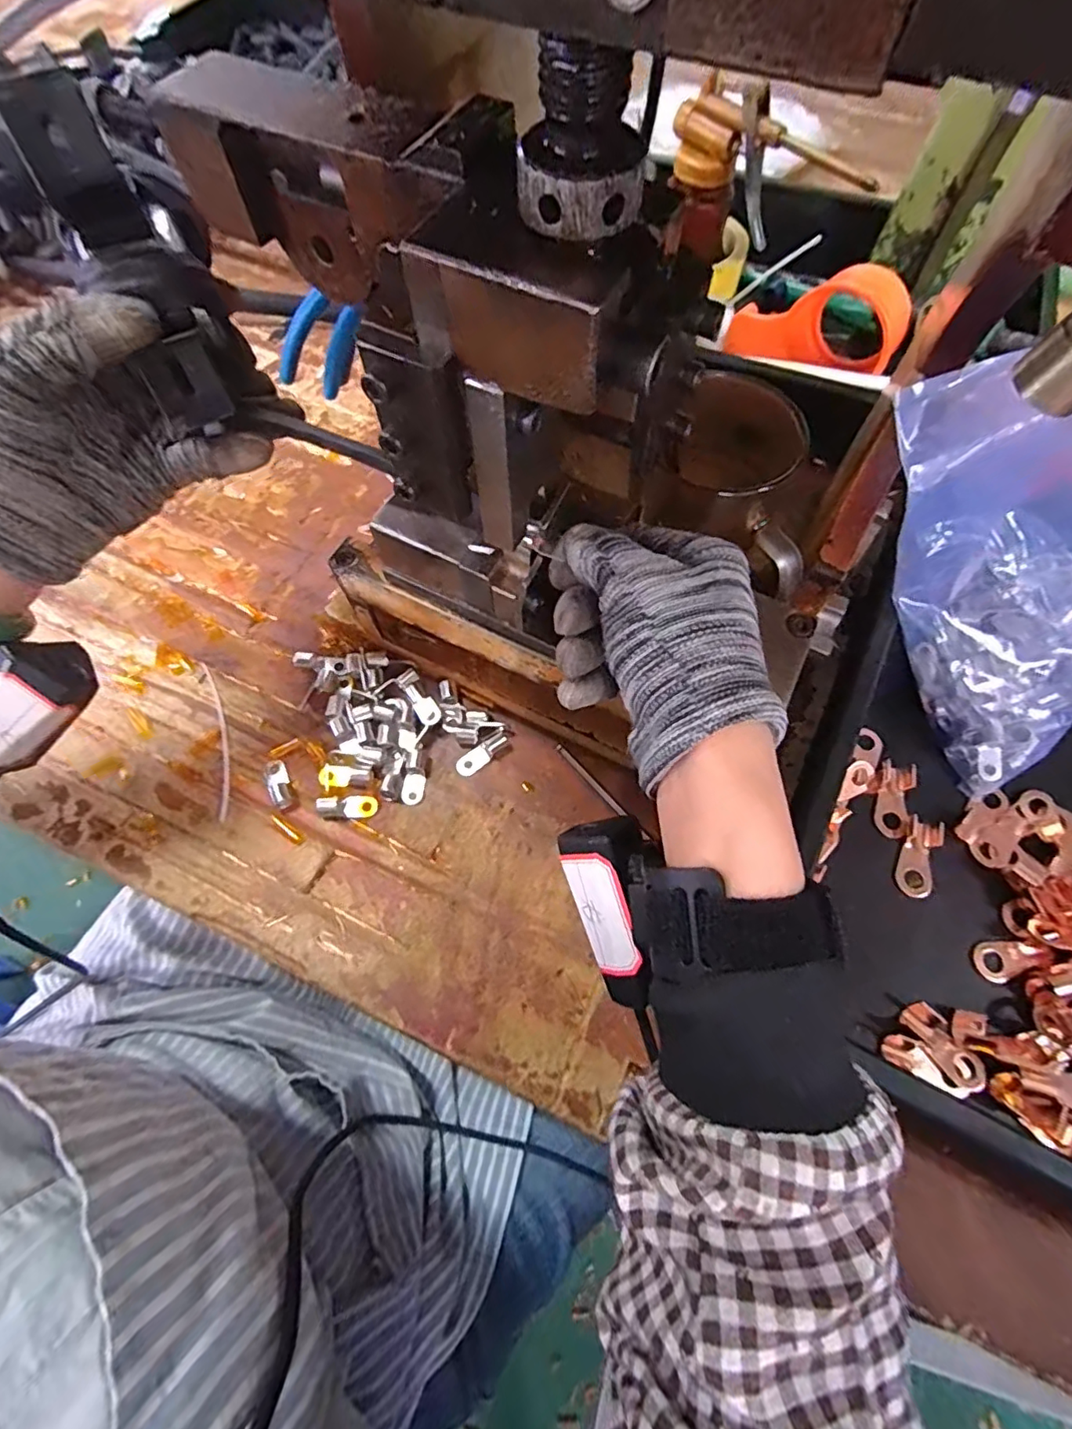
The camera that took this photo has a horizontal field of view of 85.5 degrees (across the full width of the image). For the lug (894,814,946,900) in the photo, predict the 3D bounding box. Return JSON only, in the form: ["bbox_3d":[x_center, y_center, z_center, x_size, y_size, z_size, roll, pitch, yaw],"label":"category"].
[{"bbox_3d":[0.207,0.077,0.313,0.018,0.006,0.044,23,69,10],"label":"lug"}]

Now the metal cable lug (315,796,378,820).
[{"bbox_3d":[-0.108,0.053,0.330,0.033,0.010,0.011,-6,67,-2],"label":"metal cable lug"}]

